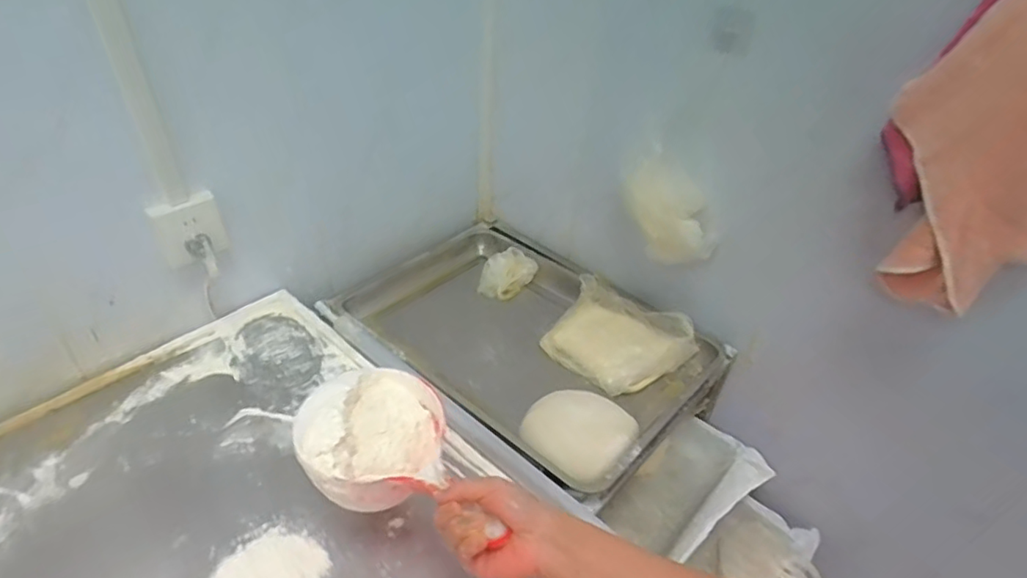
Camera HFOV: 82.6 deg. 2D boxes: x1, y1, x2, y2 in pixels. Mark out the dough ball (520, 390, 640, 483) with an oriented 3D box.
[{"bbox_3d":[0.096,0.212,0.863,0.151,0.055,0.161,-24,48,-30],"label":"dough ball"}]

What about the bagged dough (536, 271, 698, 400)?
[{"bbox_3d":[0.173,0.079,1.037,0.209,0.044,0.251,-30,50,-34],"label":"bagged dough"}]

